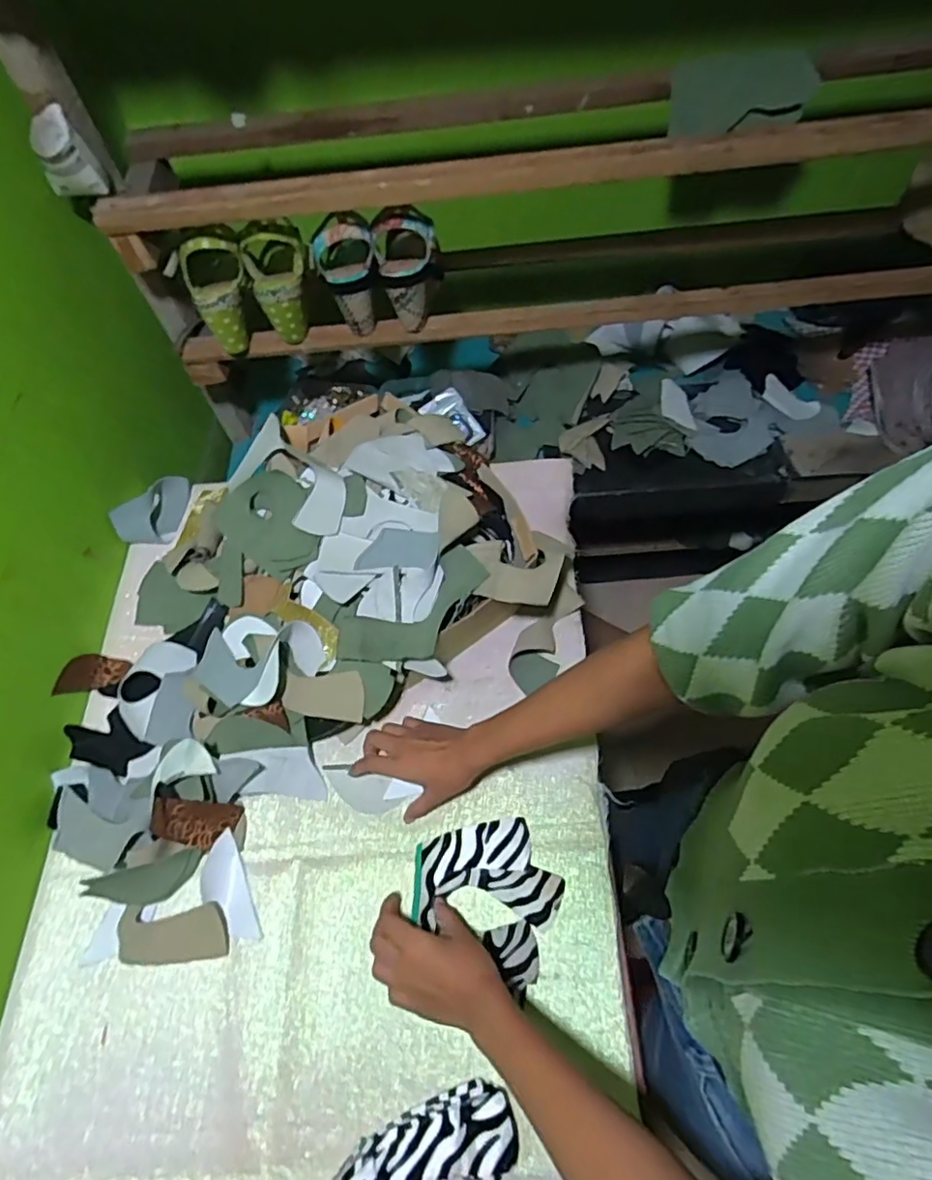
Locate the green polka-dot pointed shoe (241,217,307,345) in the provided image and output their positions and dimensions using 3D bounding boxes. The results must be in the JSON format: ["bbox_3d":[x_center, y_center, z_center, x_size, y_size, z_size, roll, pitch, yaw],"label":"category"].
[{"bbox_3d":[-0.246,-0.417,0.812,0.082,0.133,0.086,-19,61,-6],"label":"green polka-dot pointed shoe"}]

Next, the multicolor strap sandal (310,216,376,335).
[{"bbox_3d":[-0.157,-0.416,0.801,0.080,0.128,0.074,-14,61,-4],"label":"multicolor strap sandal"}]

